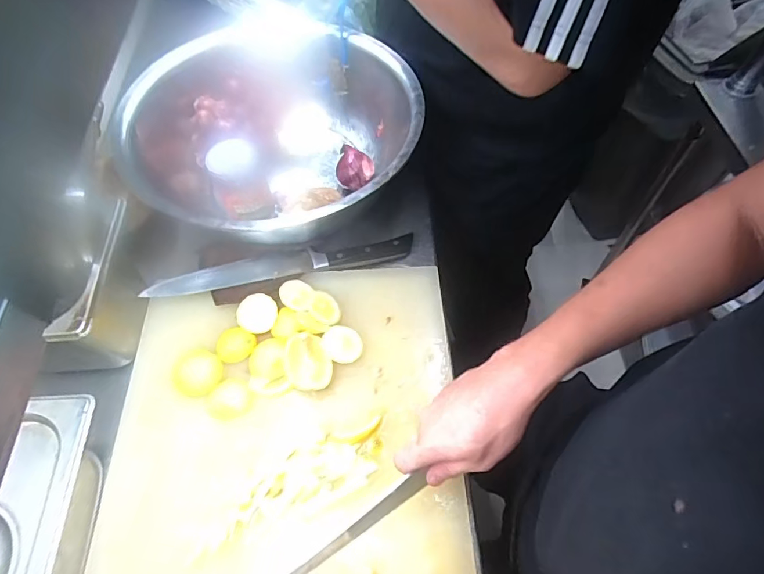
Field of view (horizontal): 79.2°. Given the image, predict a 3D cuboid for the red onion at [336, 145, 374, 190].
[{"bbox_3d":[-0.039,-0.159,0.641,0.049,0.053,0.039,20,61,14],"label":"red onion"}]

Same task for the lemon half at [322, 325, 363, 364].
[{"bbox_3d":[-0.044,0.065,0.513,0.044,0.013,0.044,-4,61,-24],"label":"lemon half"}]

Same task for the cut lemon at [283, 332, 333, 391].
[{"bbox_3d":[-0.082,0.084,0.503,0.047,0.034,0.059,-25,61,-12],"label":"cut lemon"}]

